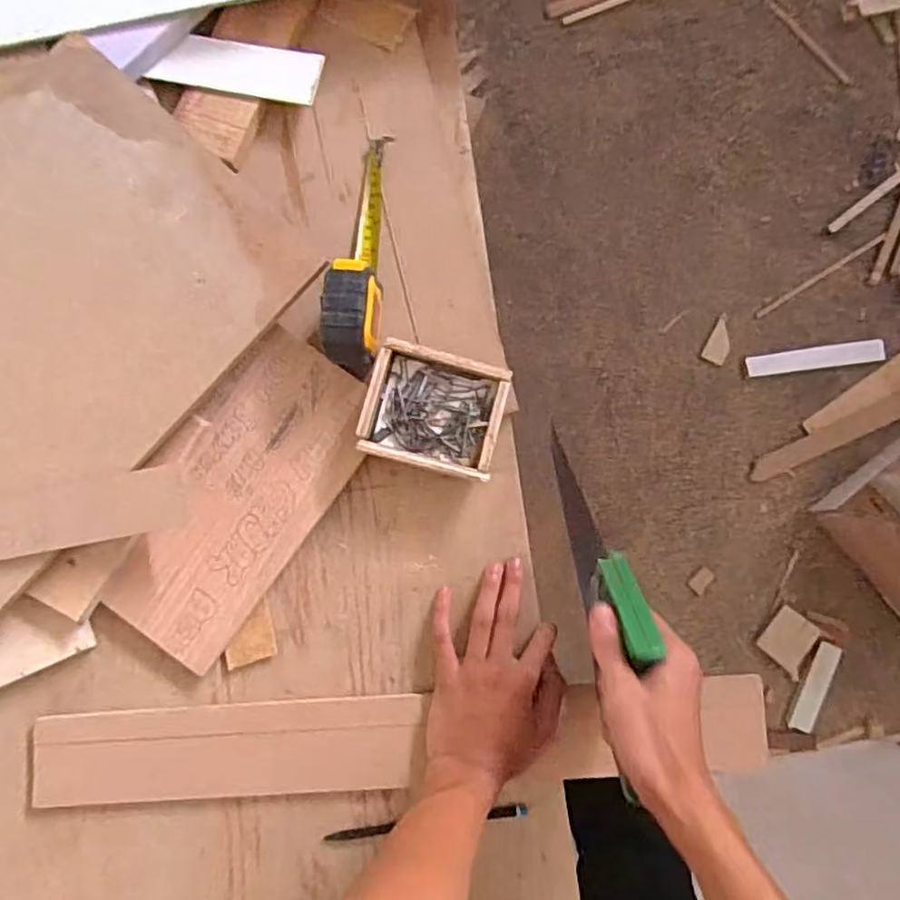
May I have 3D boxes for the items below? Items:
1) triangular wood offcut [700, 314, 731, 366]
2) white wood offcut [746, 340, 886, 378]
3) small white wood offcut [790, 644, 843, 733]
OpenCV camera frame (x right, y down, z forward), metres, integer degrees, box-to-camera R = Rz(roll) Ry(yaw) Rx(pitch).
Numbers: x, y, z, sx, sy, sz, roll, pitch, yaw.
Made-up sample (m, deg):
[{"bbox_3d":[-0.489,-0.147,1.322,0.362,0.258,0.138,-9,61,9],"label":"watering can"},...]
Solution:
[{"bbox_3d":[0.566,-0.229,1.323,0.047,0.014,0.103,27,90,10],"label":"triangular wood offcut"},{"bbox_3d":[0.742,-0.185,1.293,0.260,0.031,0.044,-6,85,2],"label":"white wood offcut"},{"bbox_3d":[0.714,0.462,1.240,0.043,0.018,0.176,23,90,10],"label":"small white wood offcut"}]

